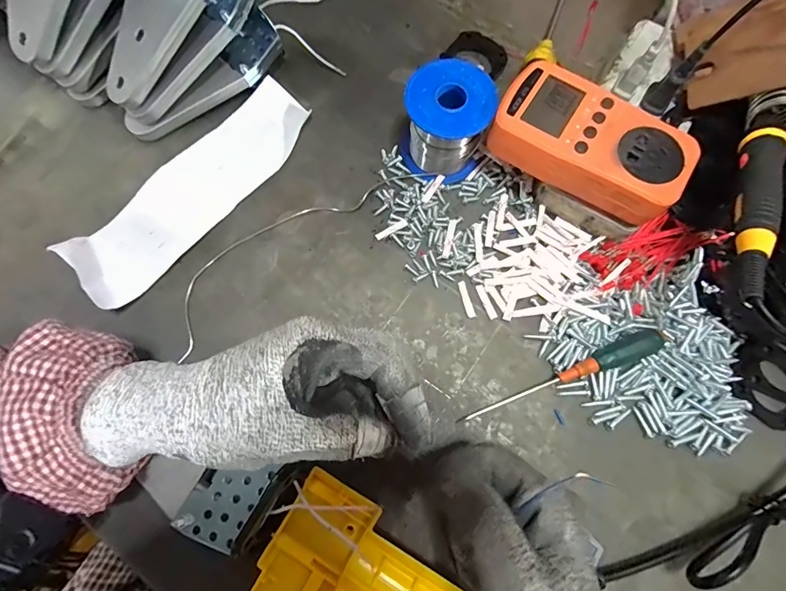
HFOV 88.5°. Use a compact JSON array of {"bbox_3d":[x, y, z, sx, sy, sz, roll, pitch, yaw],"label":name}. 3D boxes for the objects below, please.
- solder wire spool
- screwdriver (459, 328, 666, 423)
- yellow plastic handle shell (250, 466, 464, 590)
[{"bbox_3d":[0.039,-0.129,0.304,0.060,0.060,0.059,13,75,2],"label":"solder wire spool"},{"bbox_3d":[0.114,0.054,0.276,0.143,0.024,0.019,-17,76,-6],"label":"screwdriver"},{"bbox_3d":[-0.019,0.188,0.230,0.135,0.030,0.110,30,76,6],"label":"yellow plastic handle shell"}]

